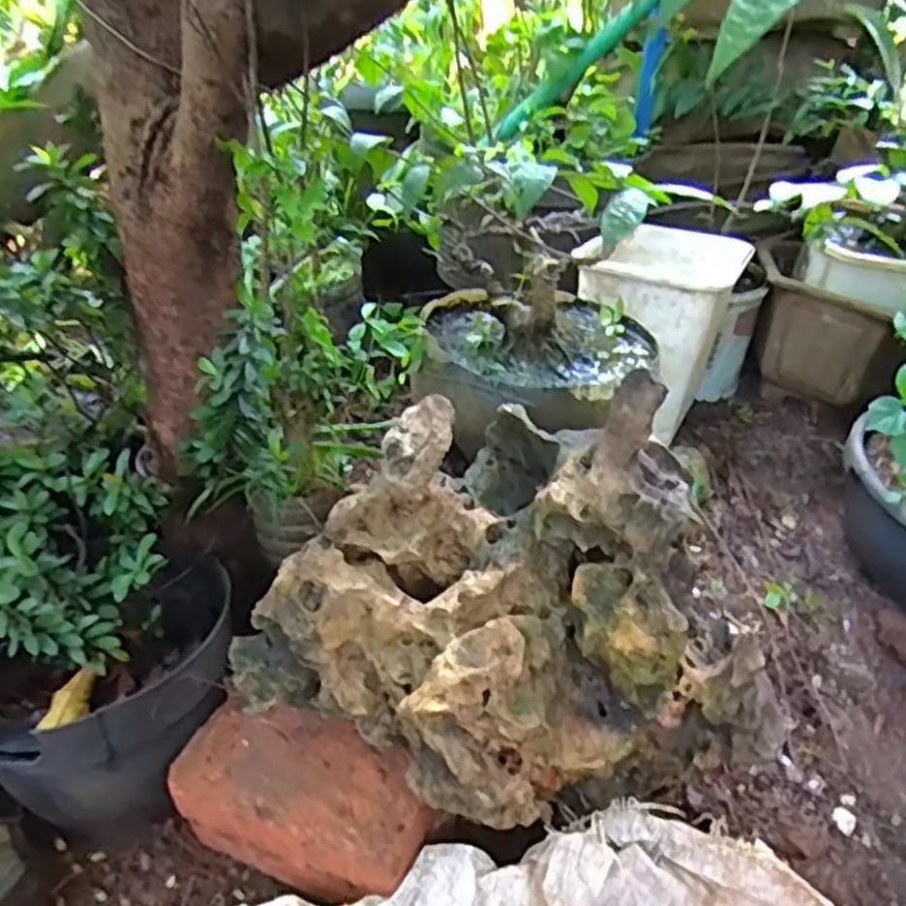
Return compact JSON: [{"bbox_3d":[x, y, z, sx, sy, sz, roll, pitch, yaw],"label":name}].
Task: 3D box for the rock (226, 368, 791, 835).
[{"bbox_3d":[0.034,0.109,0.573,0.380,0.259,0.225,-8,35,-16],"label":"rock"}]

